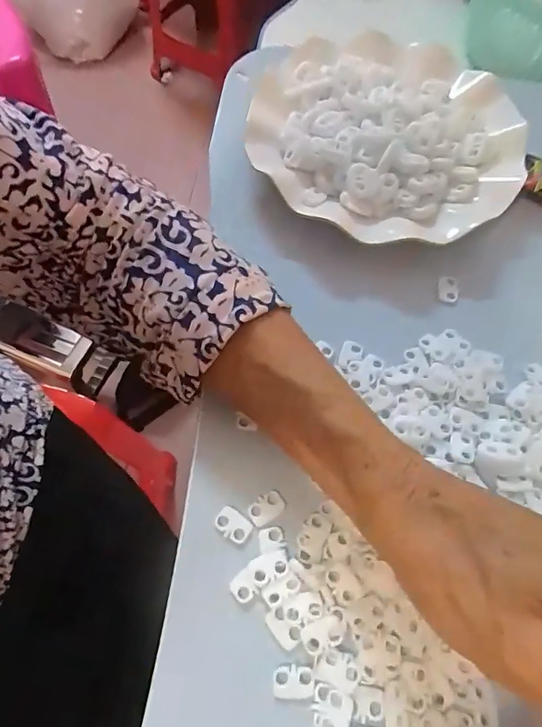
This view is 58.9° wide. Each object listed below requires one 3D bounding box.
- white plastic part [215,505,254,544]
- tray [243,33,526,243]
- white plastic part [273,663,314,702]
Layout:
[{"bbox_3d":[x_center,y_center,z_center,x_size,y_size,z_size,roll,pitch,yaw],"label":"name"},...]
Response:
[{"bbox_3d":[-0.018,0.079,0.236,0.018,0.004,0.012,30,67,13],"label":"white plastic part"},{"bbox_3d":[0.078,-0.158,0.330,0.180,0.031,0.181,4,64,1],"label":"tray"},{"bbox_3d":[0.010,0.139,0.208,0.017,0.004,0.013,5,64,1],"label":"white plastic part"}]

